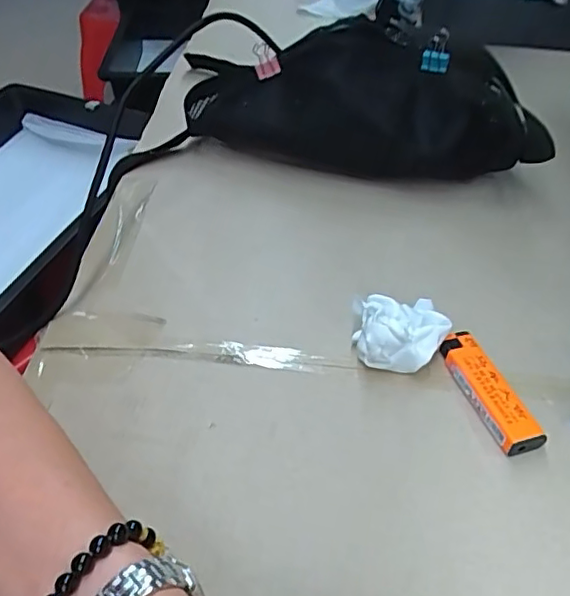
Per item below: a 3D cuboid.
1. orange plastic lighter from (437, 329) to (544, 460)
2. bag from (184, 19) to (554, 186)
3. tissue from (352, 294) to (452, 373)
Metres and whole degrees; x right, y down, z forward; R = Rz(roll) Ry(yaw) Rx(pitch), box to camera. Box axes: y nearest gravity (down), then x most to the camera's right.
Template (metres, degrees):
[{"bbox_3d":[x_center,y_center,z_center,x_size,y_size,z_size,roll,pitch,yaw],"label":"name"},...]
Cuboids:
[{"bbox_3d":[0.115,0.053,0.337,0.023,0.015,0.078,-14,49,-15],"label":"orange plastic lighter"},{"bbox_3d":[0.066,-0.164,0.495,0.298,0.099,0.083,11,47,8],"label":"bag"},{"bbox_3d":[0.071,0.020,0.356,0.056,0.031,0.041,-6,47,-8],"label":"tissue"}]

